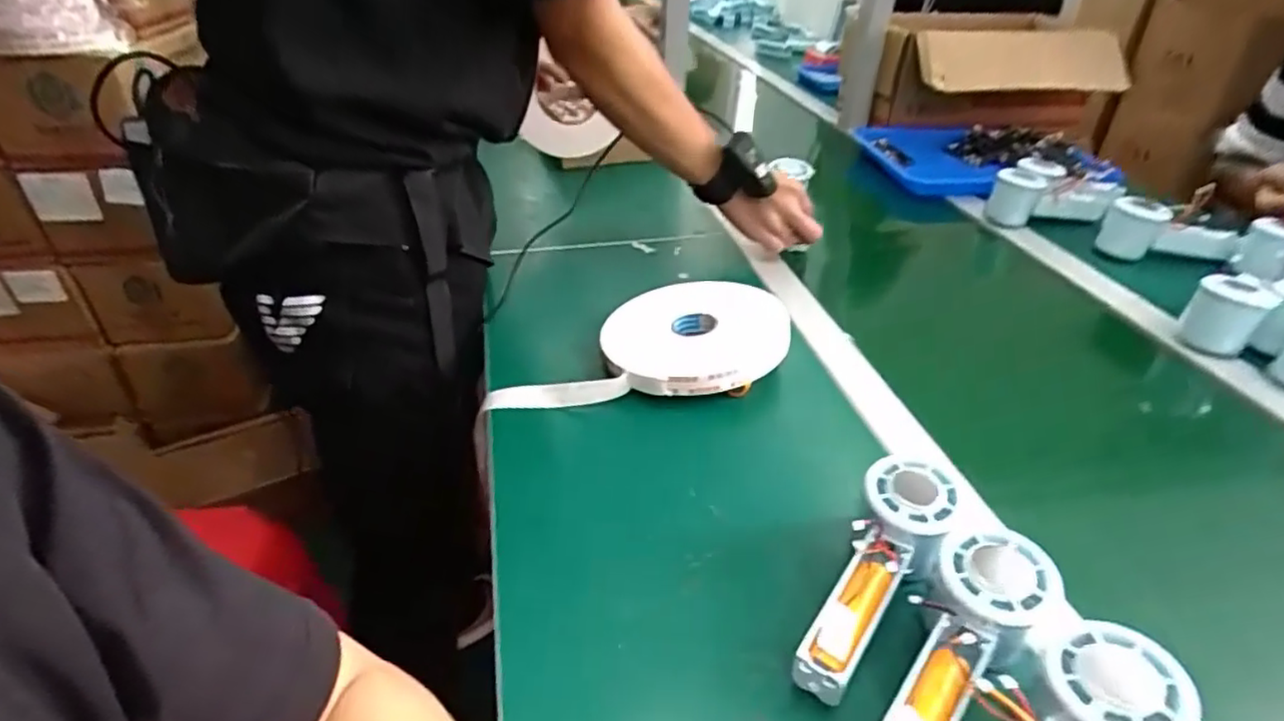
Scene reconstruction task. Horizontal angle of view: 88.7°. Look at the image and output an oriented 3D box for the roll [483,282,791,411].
[{"bbox_3d":[-0.002,-0.022,0.580,0.251,0.031,0.156,0,35,-5],"label":"roll"}]

